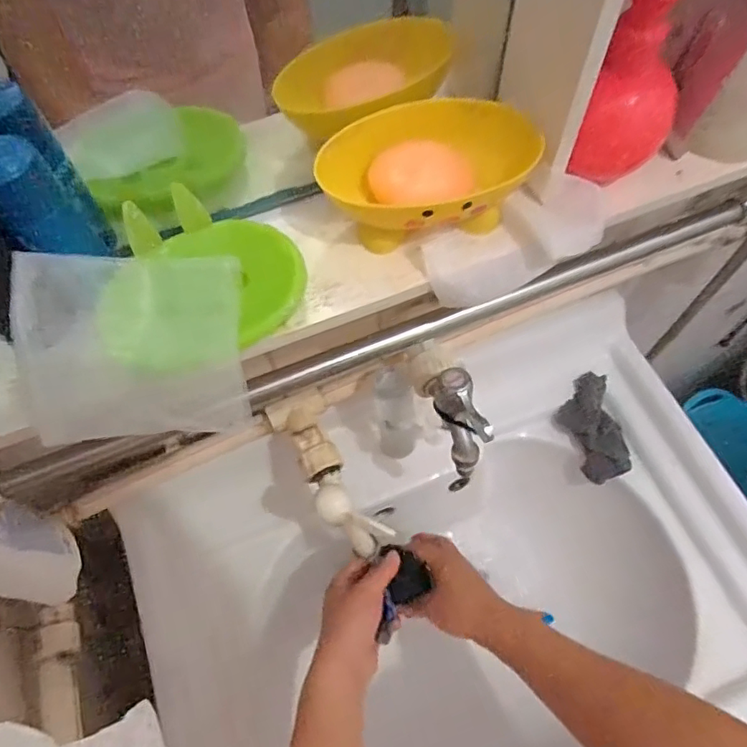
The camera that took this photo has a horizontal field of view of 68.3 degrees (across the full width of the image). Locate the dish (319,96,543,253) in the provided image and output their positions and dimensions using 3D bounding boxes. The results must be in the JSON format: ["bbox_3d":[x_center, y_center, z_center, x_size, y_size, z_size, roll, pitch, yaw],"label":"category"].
[{"bbox_3d":[0.033,-0.108,0.314,0.123,0.053,0.073,-13,62,-5],"label":"dish"}]

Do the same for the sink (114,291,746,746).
[{"bbox_3d":[0.088,0.217,0.582,0.590,0.179,0.460,-20,63,-9],"label":"sink"}]

